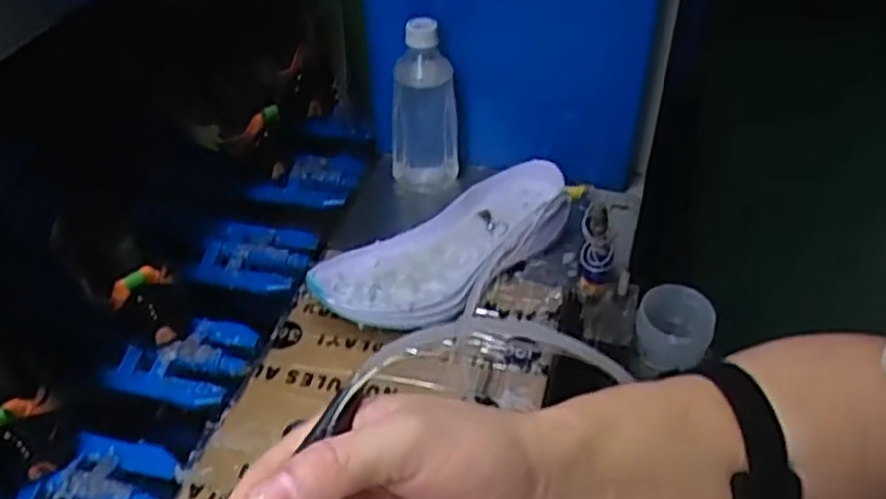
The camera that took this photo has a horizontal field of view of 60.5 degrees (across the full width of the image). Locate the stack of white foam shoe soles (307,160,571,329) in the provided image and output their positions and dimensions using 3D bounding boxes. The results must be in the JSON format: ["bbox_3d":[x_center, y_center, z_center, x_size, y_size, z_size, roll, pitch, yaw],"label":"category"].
[{"bbox_3d":[0.013,-0.003,0.690,0.277,0.058,0.111,-25,47,-24],"label":"stack of white foam shoe soles"}]

